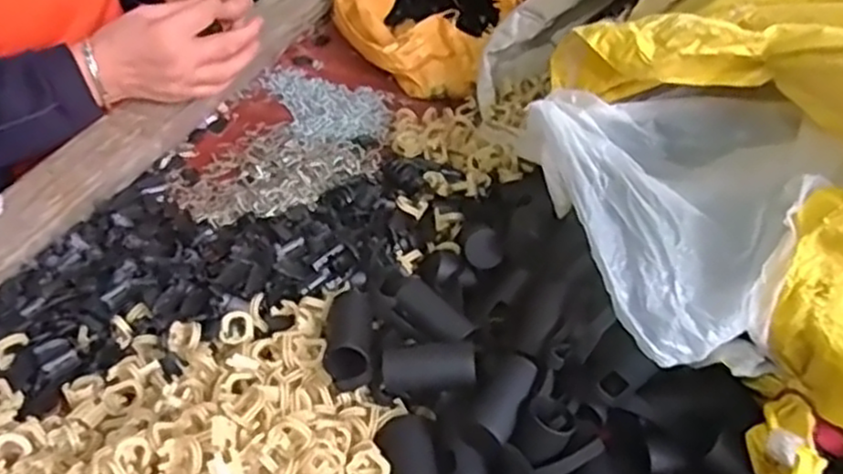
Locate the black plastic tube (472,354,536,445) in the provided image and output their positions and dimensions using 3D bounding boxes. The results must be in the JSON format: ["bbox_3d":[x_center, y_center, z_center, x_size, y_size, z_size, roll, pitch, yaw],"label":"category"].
[{"bbox_3d":[0.055,0.108,0.470,0.024,0.026,0.059,22,48,19],"label":"black plastic tube"}]

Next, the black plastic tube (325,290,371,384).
[{"bbox_3d":[-0.051,0.066,0.499,0.031,0.028,0.072,0,45,-3],"label":"black plastic tube"}]

